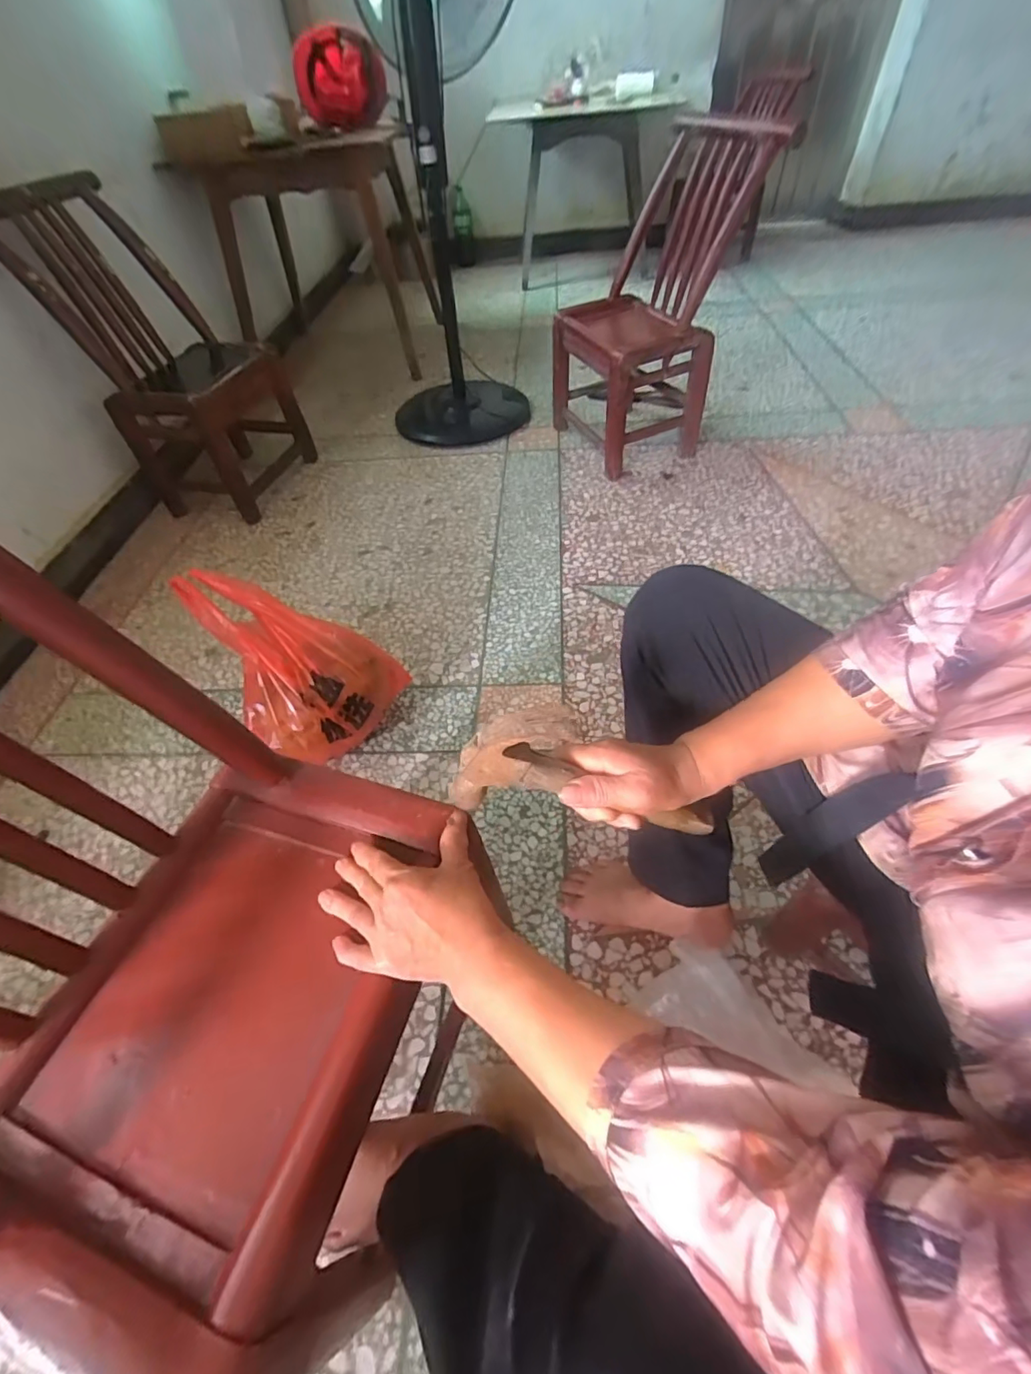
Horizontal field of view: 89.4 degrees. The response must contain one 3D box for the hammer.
[{"bbox_3d":[0.068,0.083,0.418,0.234,0.106,0.036,23,48,-24],"label":"hammer"}]

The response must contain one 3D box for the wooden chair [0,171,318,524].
[{"bbox_3d":[-0.795,-0.763,1.241,0.371,0.616,0.322,0,52,4],"label":"wooden chair"}]

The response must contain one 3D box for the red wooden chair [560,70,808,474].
[{"bbox_3d":[0.320,-0.902,1.266,0.378,0.602,0.339,-24,53,-13],"label":"red wooden chair"}]

